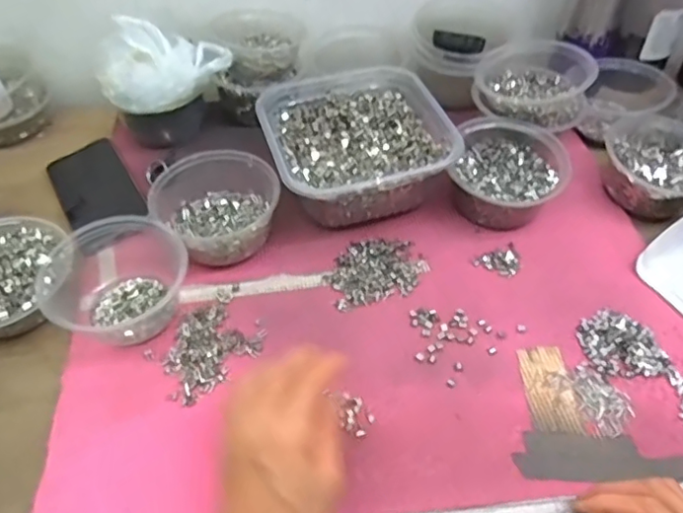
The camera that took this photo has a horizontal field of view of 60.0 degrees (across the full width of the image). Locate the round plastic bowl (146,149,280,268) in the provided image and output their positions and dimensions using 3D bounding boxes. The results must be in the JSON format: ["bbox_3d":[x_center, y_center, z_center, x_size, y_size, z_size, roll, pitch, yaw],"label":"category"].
[{"bbox_3d":[-0.115,-0.046,0.550,0.106,0.059,0.104,0,48,0],"label":"round plastic bowl"}]

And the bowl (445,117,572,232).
[{"bbox_3d":[0.159,-0.077,0.575,0.104,0.056,0.113,0,48,0],"label":"bowl"}]

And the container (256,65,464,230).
[{"bbox_3d":[0.012,-0.110,0.597,0.168,0.071,0.175,-15,52,-10],"label":"container"}]

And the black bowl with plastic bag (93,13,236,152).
[{"bbox_3d":[-0.185,-0.184,0.641,0.125,0.105,0.099,-26,54,-19],"label":"black bowl with plastic bag"}]

